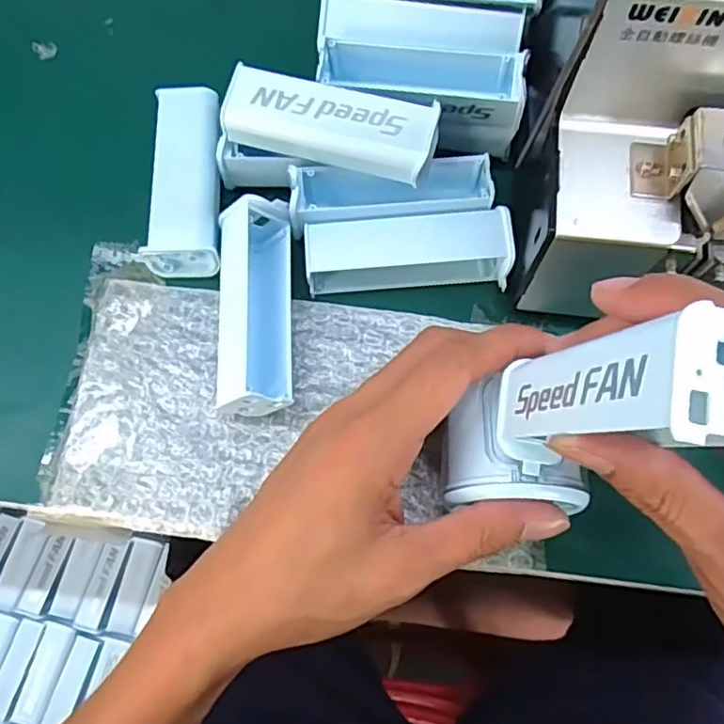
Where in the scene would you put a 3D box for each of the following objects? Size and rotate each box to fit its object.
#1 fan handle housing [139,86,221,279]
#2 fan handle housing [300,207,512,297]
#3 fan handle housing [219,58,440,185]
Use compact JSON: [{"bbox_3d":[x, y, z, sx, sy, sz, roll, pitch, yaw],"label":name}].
[{"bbox_3d":[-0.092,-0.097,0.332,0.035,0.024,0.101,-2,71,0],"label":"fan handle housing"},{"bbox_3d":[0.023,-0.055,0.319,0.099,0.034,0.036,0,71,1],"label":"fan handle housing"},{"bbox_3d":[-0.015,-0.113,0.299,0.099,0.023,0.031,16,72,6],"label":"fan handle housing"}]

